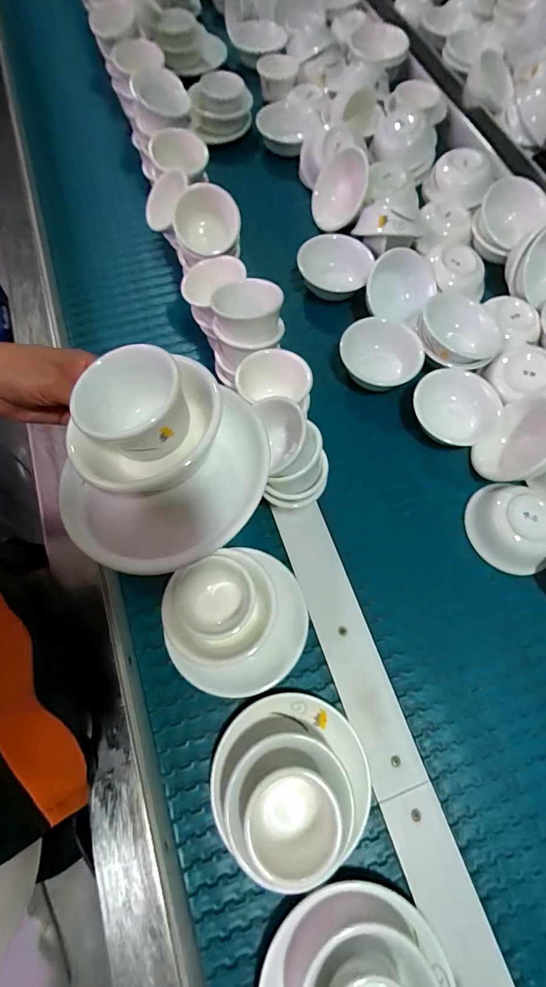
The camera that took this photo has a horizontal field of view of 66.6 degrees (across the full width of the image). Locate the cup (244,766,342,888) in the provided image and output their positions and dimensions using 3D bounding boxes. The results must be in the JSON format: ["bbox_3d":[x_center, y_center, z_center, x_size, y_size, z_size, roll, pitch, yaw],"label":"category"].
[{"bbox_3d":[0.016,0.281,0.359,0.080,0.042,0.079,0,68,-1],"label":"cup"}]

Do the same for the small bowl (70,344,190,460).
[{"bbox_3d":[-0.098,-0.062,0.292,0.070,0.047,0.073,0,68,-1],"label":"small bowl"}]

